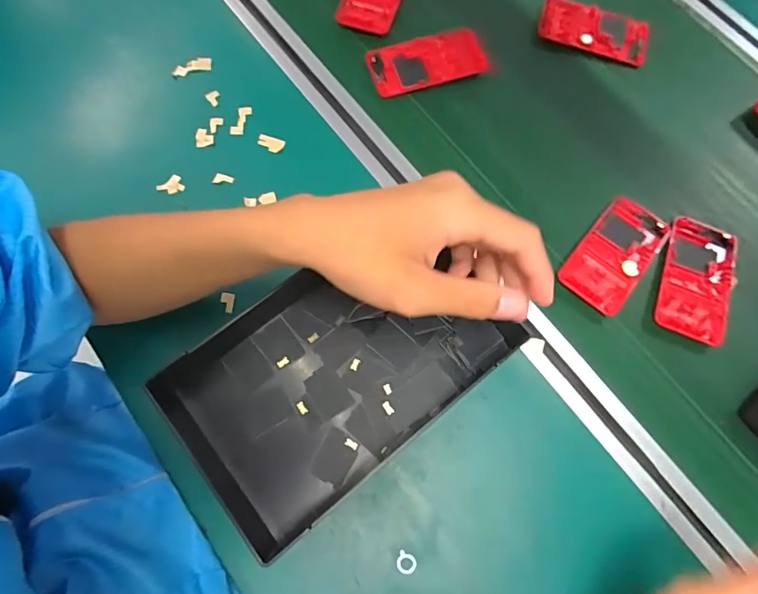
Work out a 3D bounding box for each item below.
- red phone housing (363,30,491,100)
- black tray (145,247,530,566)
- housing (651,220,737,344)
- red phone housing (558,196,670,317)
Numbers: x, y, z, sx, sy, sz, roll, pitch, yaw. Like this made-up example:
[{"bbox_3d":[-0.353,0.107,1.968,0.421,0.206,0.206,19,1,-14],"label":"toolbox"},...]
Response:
[{"bbox_3d":[0.054,-0.257,0.516,0.129,0.010,0.061,-19,77,-9],"label":"red phone housing"},{"bbox_3d":[-0.039,0.060,0.402,0.264,0.022,0.174,-37,76,-12],"label":"black tray"},{"bbox_3d":[0.300,-0.019,0.444,0.063,0.009,0.121,21,73,6],"label":"housing"},{"bbox_3d":[0.227,-0.044,0.449,0.062,0.007,0.122,38,75,11],"label":"red phone housing"}]

